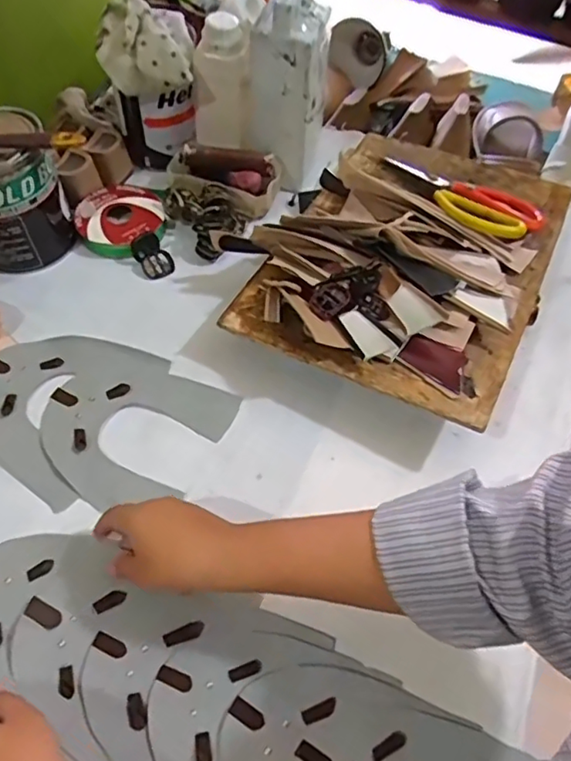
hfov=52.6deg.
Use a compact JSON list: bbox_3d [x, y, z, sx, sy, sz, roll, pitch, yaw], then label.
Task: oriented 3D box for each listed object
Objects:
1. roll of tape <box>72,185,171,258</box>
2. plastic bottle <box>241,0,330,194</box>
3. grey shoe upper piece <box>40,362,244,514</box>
[{"bbox_3d":[-0.187,-0.181,0.655,0.099,0.024,0.094,1,57,-2],"label":"roll of tape"},{"bbox_3d":[0.008,-0.320,0.637,0.075,0.185,0.084,31,61,16],"label":"plastic bottle"},{"bbox_3d":[-0.142,0.046,0.527,0.159,0.005,0.139,20,60,7],"label":"grey shoe upper piece"}]

